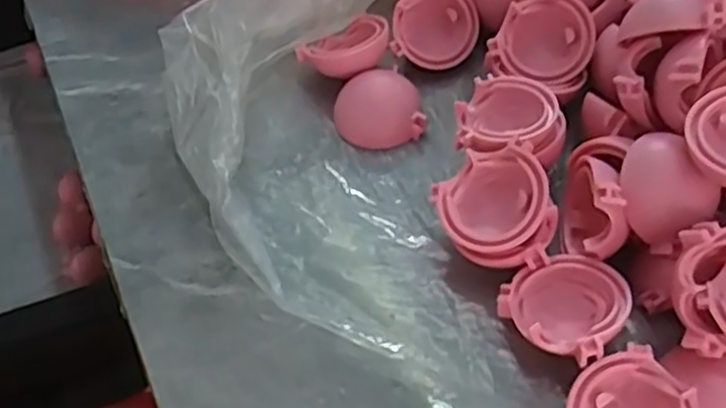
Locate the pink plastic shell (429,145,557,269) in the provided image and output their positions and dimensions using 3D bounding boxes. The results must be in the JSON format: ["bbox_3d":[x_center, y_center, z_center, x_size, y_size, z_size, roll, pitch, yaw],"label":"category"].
[{"bbox_3d":[0.035,0.000,0.205,0.031,0.016,0.030,38,81,32],"label":"pink plastic shell"}]

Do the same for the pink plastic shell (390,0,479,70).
[{"bbox_3d":[0.025,-0.062,0.261,0.028,0.016,0.031,7,89,-1],"label":"pink plastic shell"}]

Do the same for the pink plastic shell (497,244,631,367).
[{"bbox_3d":[0.053,0.025,0.195,0.029,0.016,0.030,-2,55,3],"label":"pink plastic shell"}]

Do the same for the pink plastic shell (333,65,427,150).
[{"bbox_3d":[0.005,-0.030,0.247,0.028,0.013,0.026,-14,82,1],"label":"pink plastic shell"}]

